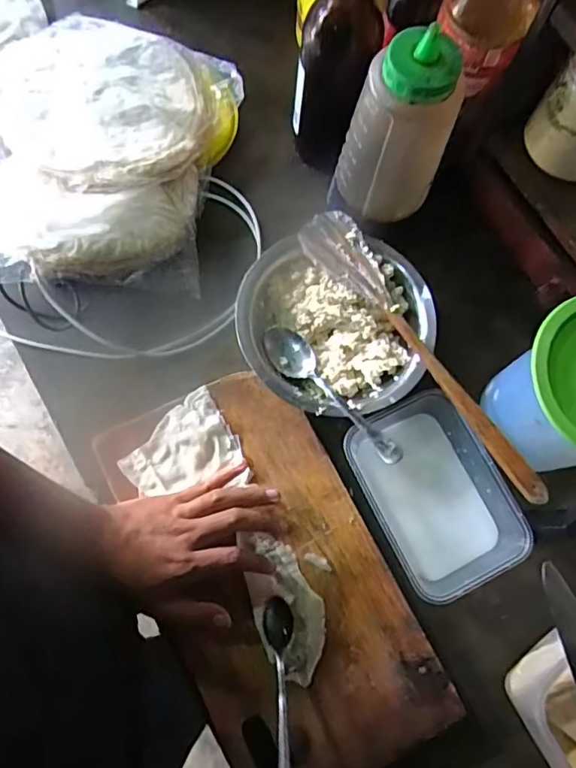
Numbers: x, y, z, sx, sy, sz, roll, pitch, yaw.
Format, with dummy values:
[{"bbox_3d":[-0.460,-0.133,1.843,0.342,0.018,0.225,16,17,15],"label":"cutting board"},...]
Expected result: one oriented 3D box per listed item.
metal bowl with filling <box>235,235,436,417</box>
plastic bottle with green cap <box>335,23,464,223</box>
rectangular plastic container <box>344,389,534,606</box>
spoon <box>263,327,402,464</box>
[{"bbox_3d":[0.046,-0.052,0.545,0.181,0.057,0.169,1,74,-4],"label":"metal bowl with filling"},{"bbox_3d":[0.090,-0.211,0.483,0.068,0.167,0.086,-40,80,-9],"label":"plastic bottle with green cap"},{"bbox_3d":[0.134,0.101,0.523,0.118,0.044,0.170,-25,77,-10],"label":"rectangular plastic container"},{"bbox_3d":[0.039,0.010,0.520,0.036,0.028,0.173,-39,63,-9],"label":"spoon"}]

